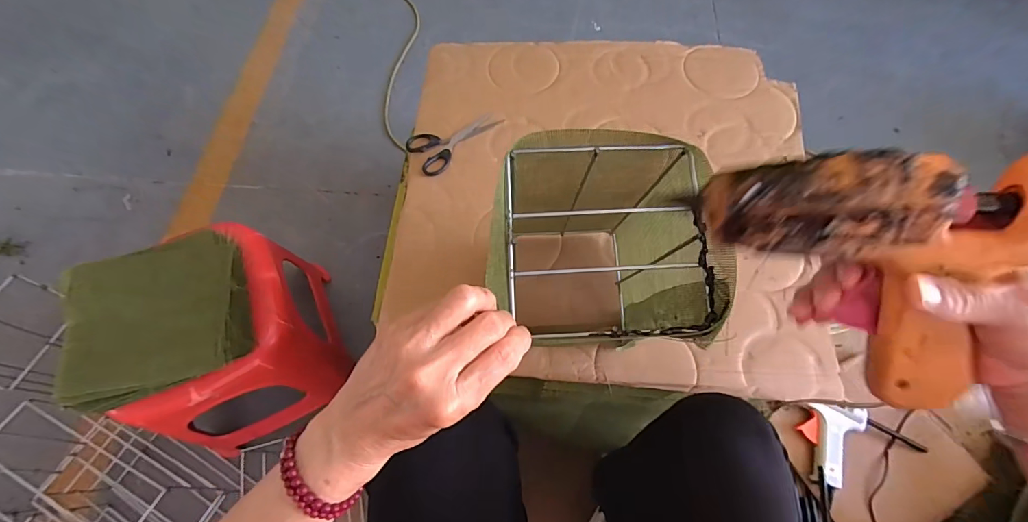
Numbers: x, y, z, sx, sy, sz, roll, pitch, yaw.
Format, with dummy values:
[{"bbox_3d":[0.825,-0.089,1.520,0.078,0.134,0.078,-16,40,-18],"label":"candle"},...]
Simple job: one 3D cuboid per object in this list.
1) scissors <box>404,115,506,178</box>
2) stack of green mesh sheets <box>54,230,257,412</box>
[{"bbox_3d":[-0.086,-0.190,0.664,0.144,0.011,0.081,-30,69,-12],"label":"scissors"},{"bbox_3d":[-0.474,0.074,0.580,0.208,0.049,0.199,-17,67,-7],"label":"stack of green mesh sheets"}]

